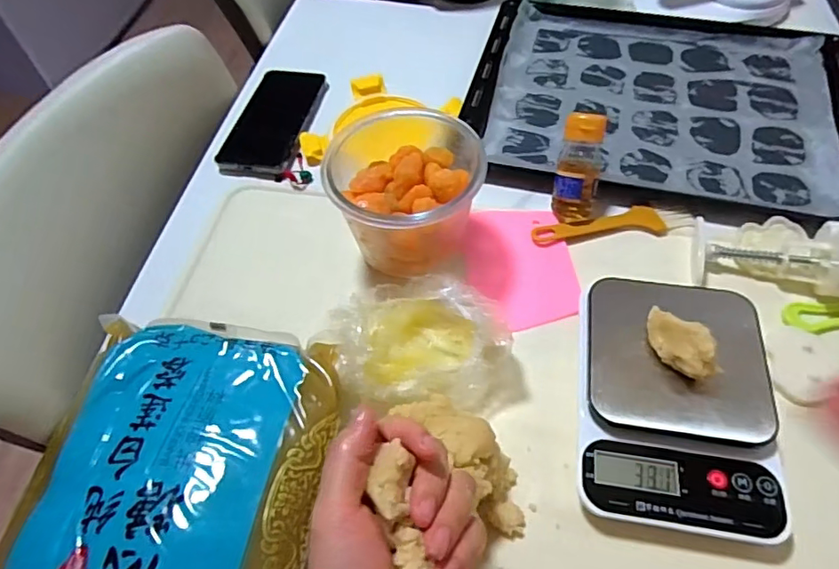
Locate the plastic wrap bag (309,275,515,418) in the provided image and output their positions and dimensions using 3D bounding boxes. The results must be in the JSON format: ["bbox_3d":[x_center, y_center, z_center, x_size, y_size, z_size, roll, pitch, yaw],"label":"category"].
[{"bbox_3d":[0.000,0.042,0.414,0.144,0.061,0.095,-4,57,2],"label":"plastic wrap bag"}]

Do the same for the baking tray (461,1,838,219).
[{"bbox_3d":[0.264,-0.211,0.594,0.396,0.023,0.296,12,59,12],"label":"baking tray"}]

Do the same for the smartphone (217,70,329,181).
[{"bbox_3d":[-0.163,-0.182,0.607,0.083,0.020,0.171,8,58,9],"label":"smartphone"}]

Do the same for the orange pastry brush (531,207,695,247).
[{"bbox_3d":[0.176,-0.057,0.498,0.144,0.010,0.031,-6,57,1],"label":"orange pastry brush"}]

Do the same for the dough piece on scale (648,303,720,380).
[{"bbox_3d":[0.180,0.038,0.376,0.024,0.029,0.059,-29,60,-14],"label":"dough piece on scale"}]

